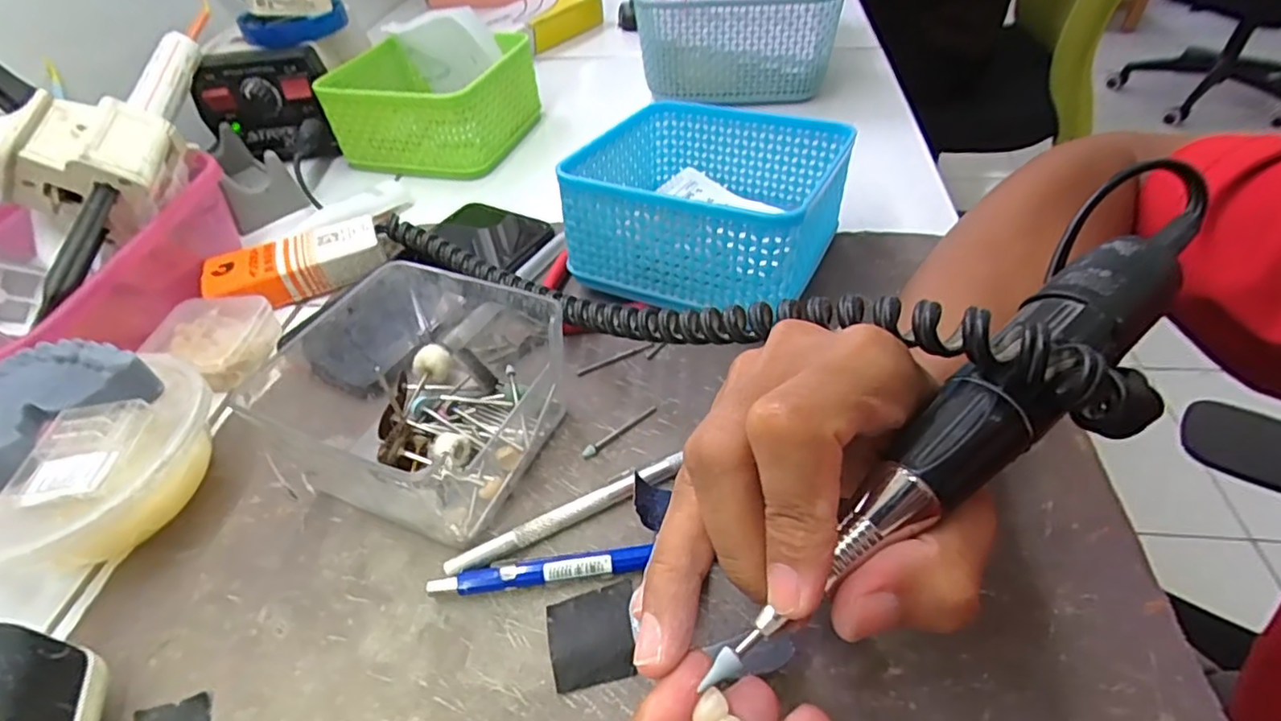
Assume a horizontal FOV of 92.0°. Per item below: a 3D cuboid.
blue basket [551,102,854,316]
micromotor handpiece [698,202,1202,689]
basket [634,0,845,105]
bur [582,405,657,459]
[{"bbox_3d":[0.040,-0.090,0.347,0.129,0.072,0.133,17,49,21],"label":"blue basket"},{"bbox_3d":[0.091,0.011,0.160,0.187,0.030,0.025,-39,53,-11],"label":"micromotor handpiece"},{"bbox_3d":[0.081,-0.286,0.534,0.165,0.077,0.130,-1,45,5],"label":"basket"},{"bbox_3d":[-0.010,0.031,0.282,0.041,0.005,0.006,-36,52,-25],"label":"bur"}]

